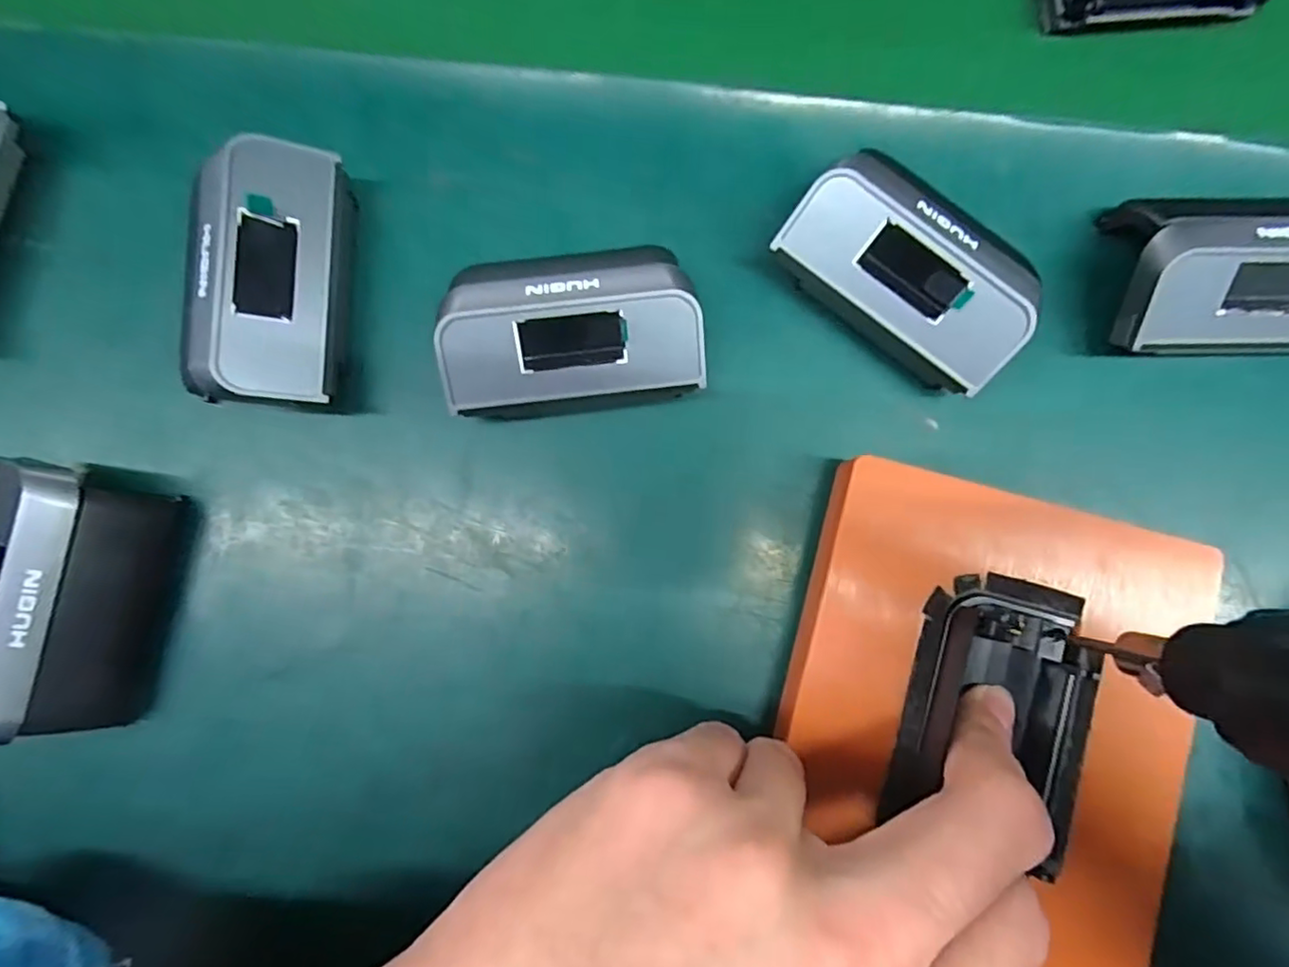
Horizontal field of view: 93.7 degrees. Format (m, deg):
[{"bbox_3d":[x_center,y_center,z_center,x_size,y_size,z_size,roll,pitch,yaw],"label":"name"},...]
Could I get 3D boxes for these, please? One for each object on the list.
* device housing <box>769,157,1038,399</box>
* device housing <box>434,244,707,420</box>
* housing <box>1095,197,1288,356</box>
[{"bbox_3d":[0.077,-0.060,0.181,0.072,0.033,0.038,39,85,3],"label":"device housing"},{"bbox_3d":[-0.021,-0.044,0.177,0.072,0.026,0.045,-10,84,-2],"label":"device housing"},{"bbox_3d":[0.180,-0.063,0.180,0.079,0.030,0.045,1,84,-1],"label":"housing"}]

